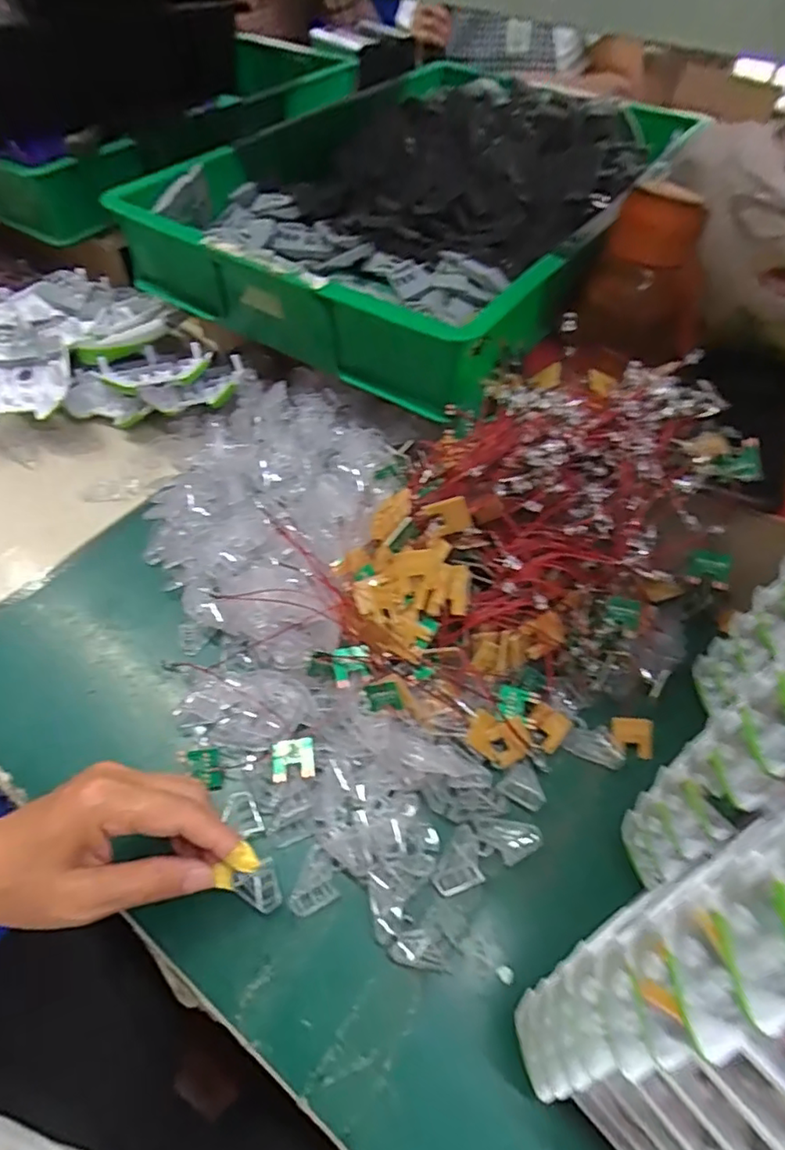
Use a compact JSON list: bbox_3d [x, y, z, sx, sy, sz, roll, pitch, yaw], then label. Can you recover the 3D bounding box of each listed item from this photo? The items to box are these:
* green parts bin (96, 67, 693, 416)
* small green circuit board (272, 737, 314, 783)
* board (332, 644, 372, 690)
[{"bbox_3d":[0.046,-0.374,0.577,0.365,0.089,0.493,29,58,18],"label":"green parts bin"},{"bbox_3d":[-0.063,0.116,0.366,0.026,0.007,0.025,-12,50,-5],"label":"small green circuit board"},{"bbox_3d":[-0.027,0.062,0.393,0.025,0.006,0.026,-8,92,4],"label":"board"}]

